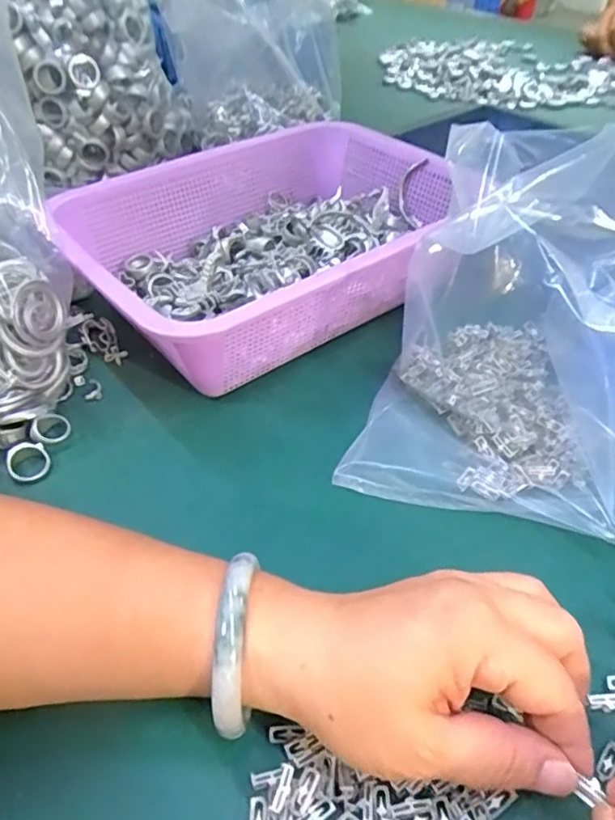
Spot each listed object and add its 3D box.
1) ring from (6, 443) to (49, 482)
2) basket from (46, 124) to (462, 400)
[{"bbox_3d":[-0.166,0.031,0.356,0.025,0.006,0.025,10,56,-15],"label":"ring"},{"bbox_3d":[-0.027,-0.133,0.473,0.312,0.079,0.222,-34,54,-29],"label":"basket"}]

